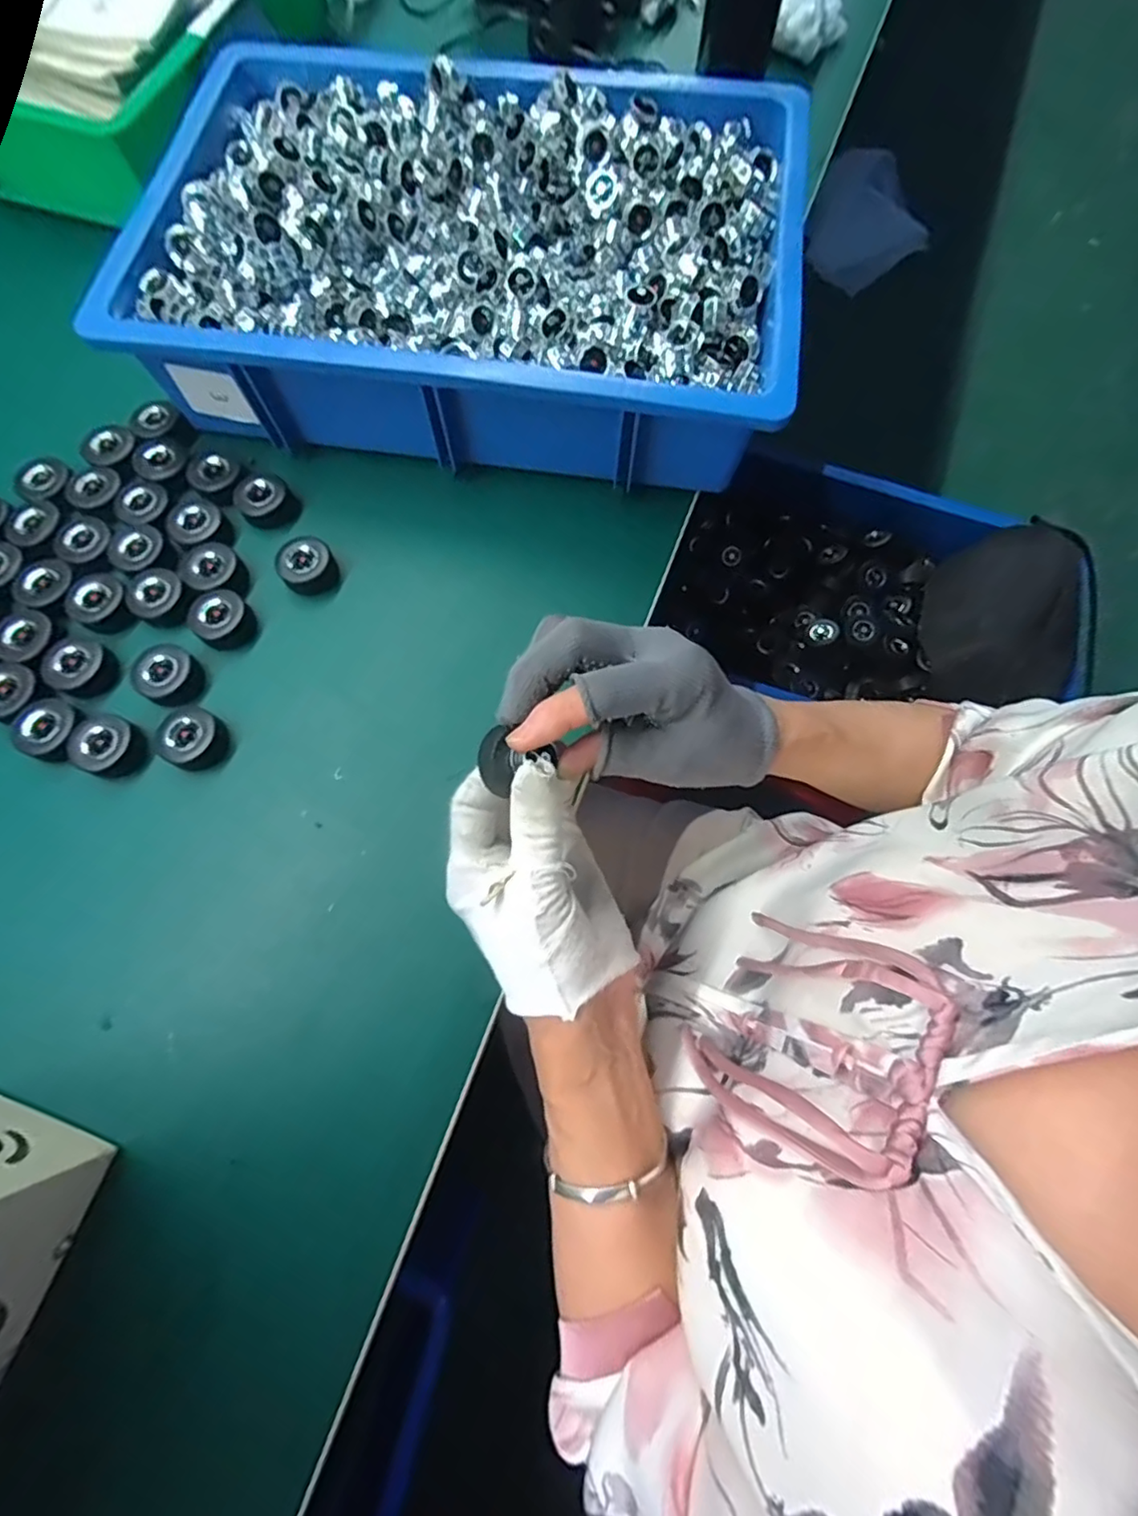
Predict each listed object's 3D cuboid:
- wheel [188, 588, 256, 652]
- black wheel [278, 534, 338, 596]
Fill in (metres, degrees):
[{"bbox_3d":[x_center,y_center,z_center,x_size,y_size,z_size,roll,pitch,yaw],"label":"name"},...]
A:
[{"bbox_3d":[-0.231,-0.092,0.404,0.041,0.014,0.036,44,76,10],"label":"wheel"},{"bbox_3d":[-0.182,-0.134,0.421,0.037,0.024,0.032,-32,77,-11],"label":"black wheel"}]

